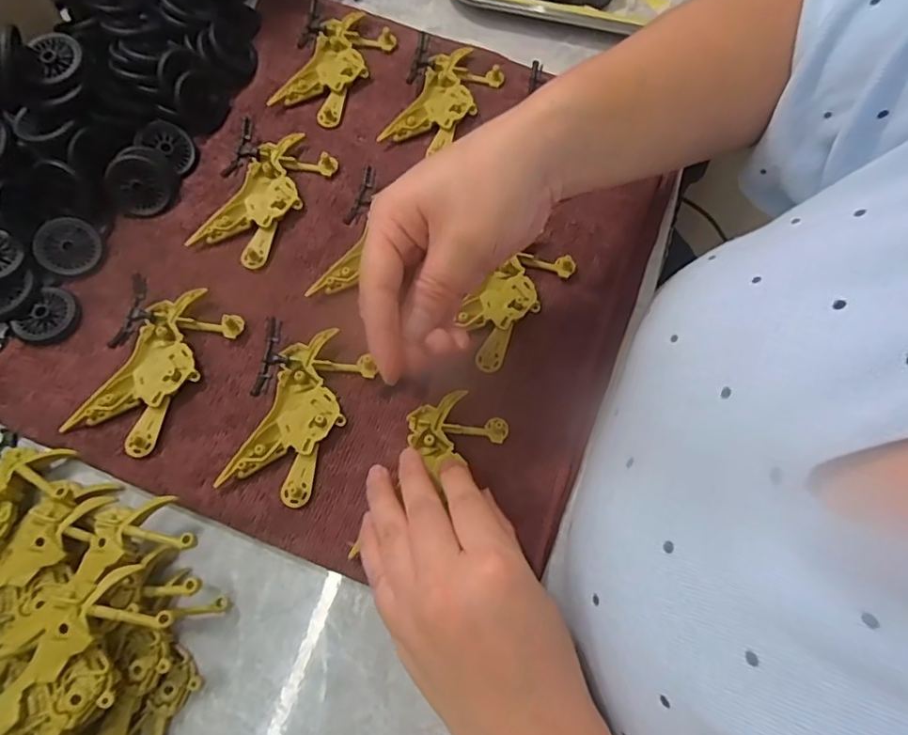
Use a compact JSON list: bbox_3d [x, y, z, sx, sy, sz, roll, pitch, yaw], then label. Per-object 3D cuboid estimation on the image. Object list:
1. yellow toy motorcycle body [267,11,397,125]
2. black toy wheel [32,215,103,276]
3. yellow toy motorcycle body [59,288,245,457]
[{"bbox_3d":[-0.087,-0.225,0.414,0.049,0.012,0.101,24,70,7],"label":"yellow toy motorcycle body"},{"bbox_3d":[-0.242,-0.076,0.351,0.037,0.007,0.037,3,82,-20],"label":"black toy wheel"},{"bbox_3d":[-0.174,0.000,0.330,0.050,0.009,0.098,27,70,9],"label":"yellow toy motorcycle body"}]

